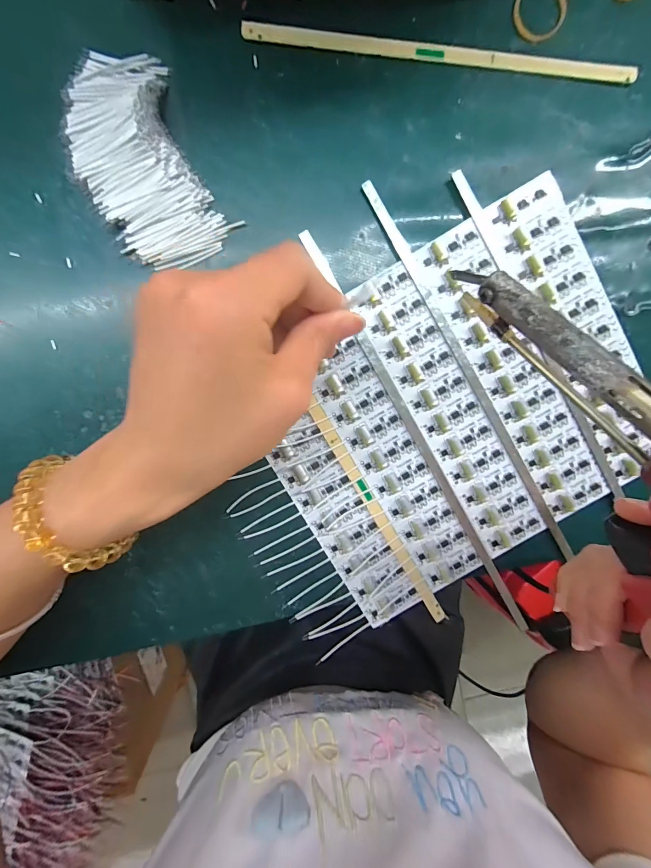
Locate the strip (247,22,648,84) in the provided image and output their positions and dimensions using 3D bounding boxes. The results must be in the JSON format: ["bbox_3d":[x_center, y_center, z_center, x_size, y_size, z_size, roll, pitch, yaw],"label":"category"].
[{"bbox_3d":[0.068,-0.220,0.203,0.225,0.004,0.012,3,96,-3],"label":"strip"}]

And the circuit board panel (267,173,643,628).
[{"bbox_3d":[0.083,-0.010,0.225,0.229,0.008,0.194,-31,97,1],"label":"circuit board panel"}]

